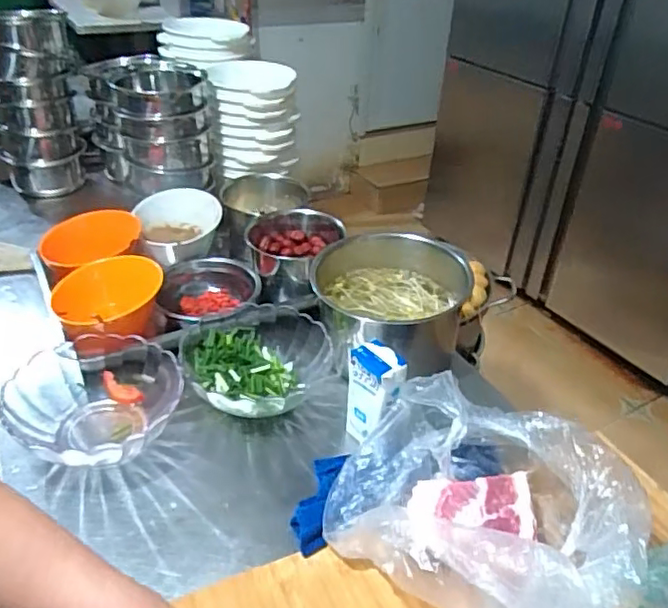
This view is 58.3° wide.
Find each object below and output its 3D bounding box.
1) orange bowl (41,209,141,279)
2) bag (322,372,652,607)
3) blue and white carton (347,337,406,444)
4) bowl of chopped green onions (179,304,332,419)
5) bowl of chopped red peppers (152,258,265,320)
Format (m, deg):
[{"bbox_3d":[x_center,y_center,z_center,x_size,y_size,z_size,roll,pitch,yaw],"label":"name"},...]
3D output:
[{"bbox_3d":[-0.370,-0.095,0.919,0.135,0.044,0.137,2,36,-2],"label":"orange bowl"},{"bbox_3d":[0.136,0.186,0.562,0.256,0.116,0.209,20,39,22],"label":"bag"},{"bbox_3d":[0.048,0.107,0.701,0.044,0.124,0.060,-23,43,-32],"label":"blue and white carton"},{"bbox_3d":[-0.102,0.079,0.793,0.192,0.065,0.210,-15,39,-24],"label":"bowl of chopped green onions"},{"bbox_3d":[-0.190,-0.007,0.906,0.152,0.056,0.164,0,36,-6],"label":"bowl of chopped red peppers"}]

